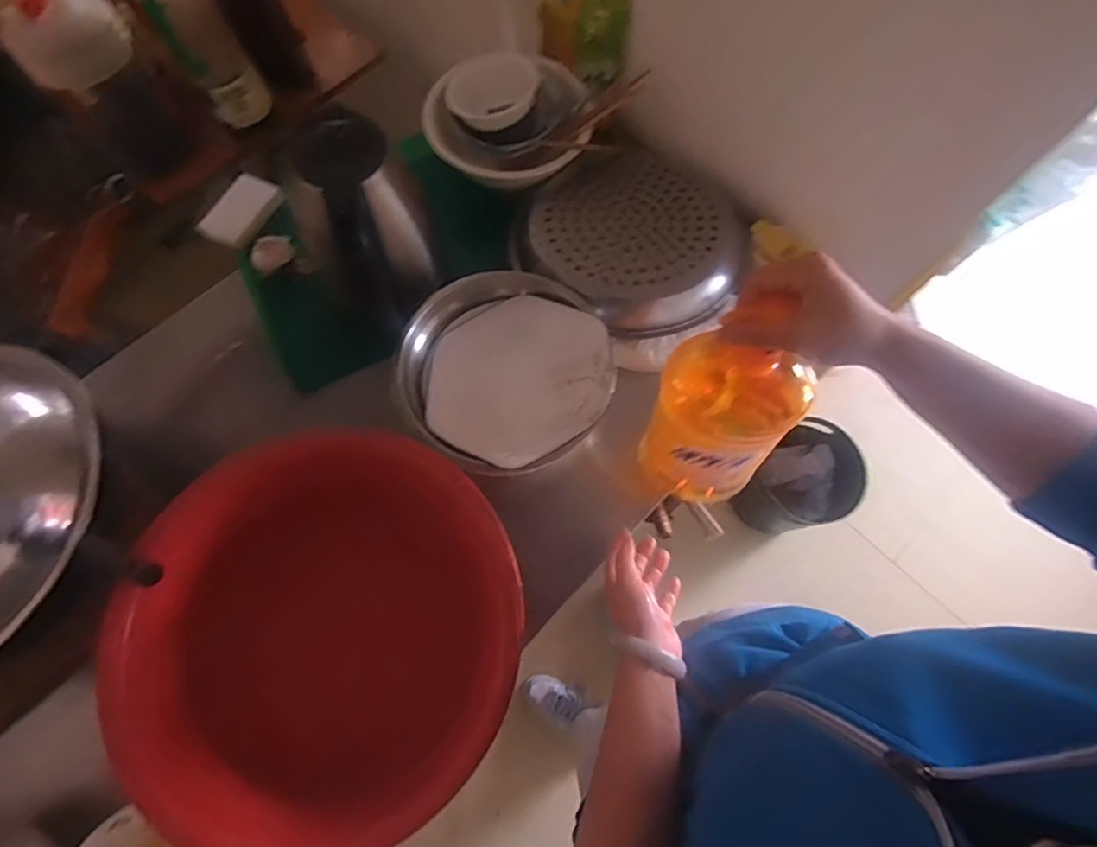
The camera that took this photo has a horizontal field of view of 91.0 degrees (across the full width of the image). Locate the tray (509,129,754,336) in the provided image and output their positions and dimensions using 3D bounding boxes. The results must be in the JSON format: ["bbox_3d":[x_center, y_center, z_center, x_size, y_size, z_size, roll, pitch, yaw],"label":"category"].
[{"bbox_3d":[0.109,-0.238,0.675,0.256,0.043,0.266,-43,76,-14],"label":"tray"}]

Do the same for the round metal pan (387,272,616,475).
[{"bbox_3d":[-0.036,-0.063,0.566,0.205,0.062,0.222,0,71,0],"label":"round metal pan"}]

